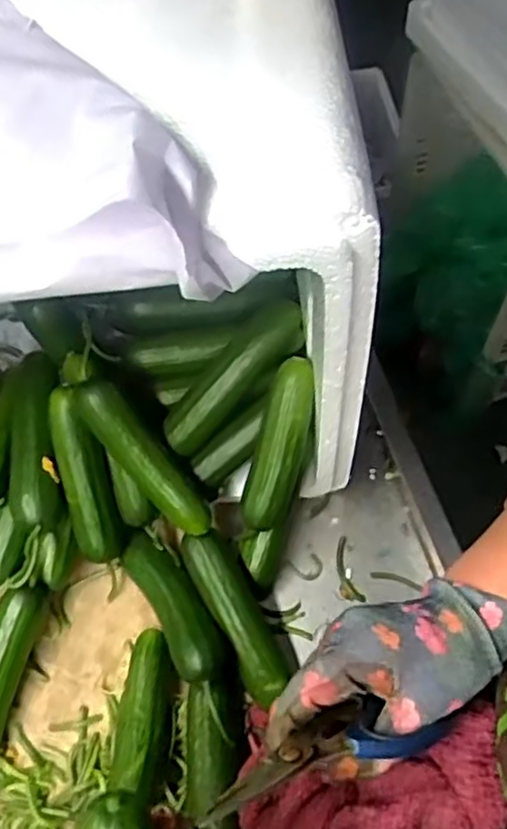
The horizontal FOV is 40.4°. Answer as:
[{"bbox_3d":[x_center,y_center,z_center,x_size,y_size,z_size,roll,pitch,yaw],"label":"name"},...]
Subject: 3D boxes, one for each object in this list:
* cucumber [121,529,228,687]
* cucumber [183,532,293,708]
[{"bbox_3d":[-0.054,0.129,0.466,0.033,0.027,0.117,-31,46,-13],"label":"cucumber"},{"bbox_3d":[-0.010,0.137,0.476,0.037,0.039,0.120,-26,77,-11],"label":"cucumber"}]

